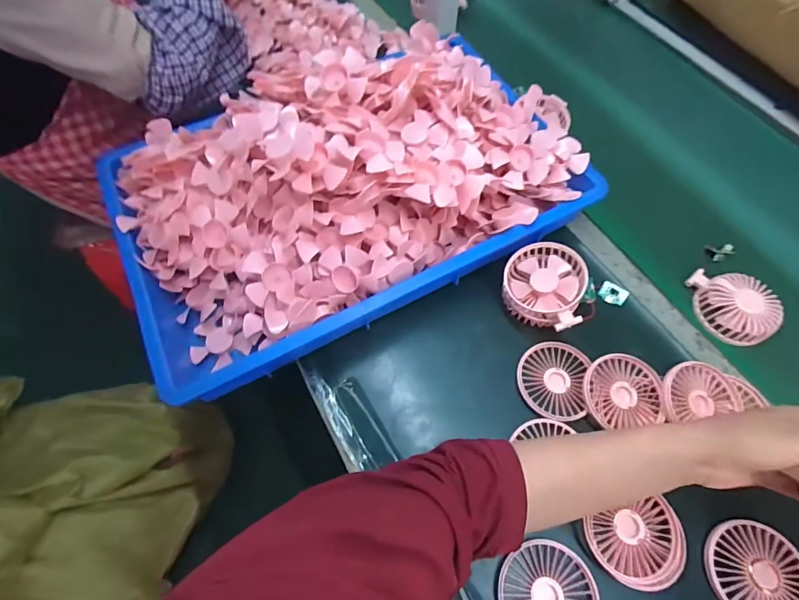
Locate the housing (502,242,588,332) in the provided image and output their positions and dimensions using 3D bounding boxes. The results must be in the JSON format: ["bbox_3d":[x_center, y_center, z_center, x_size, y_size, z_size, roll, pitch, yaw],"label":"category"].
[{"bbox_3d":[0.169,-0.015,0.489,0.091,0.056,0.096,1,62,-1],"label":"housing"}]

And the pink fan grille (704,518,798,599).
[{"bbox_3d":[0.331,0.249,0.378,0.086,0.013,0.079,4,62,0],"label":"pink fan grille"}]

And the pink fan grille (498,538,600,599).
[{"bbox_3d":[0.136,0.272,0.376,0.086,0.011,0.087,11,62,4],"label":"pink fan grille"}]

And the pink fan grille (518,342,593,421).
[{"bbox_3d":[0.174,0.089,0.465,0.076,0.014,0.088,13,62,5],"label":"pink fan grille"}]

